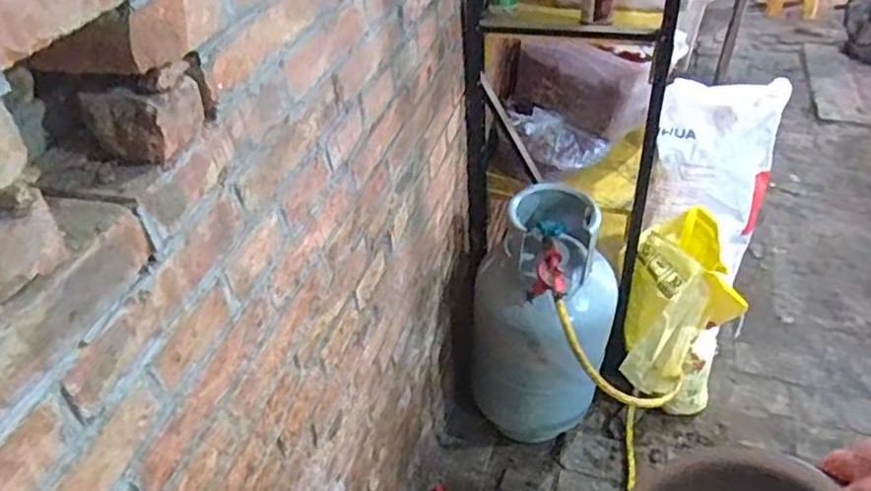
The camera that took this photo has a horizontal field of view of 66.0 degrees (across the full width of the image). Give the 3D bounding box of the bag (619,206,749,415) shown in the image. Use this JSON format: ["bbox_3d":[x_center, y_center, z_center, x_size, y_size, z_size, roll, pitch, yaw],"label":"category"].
[{"bbox_3d":[0.590,0.177,1.658,0.224,0.412,0.321,9,41,14],"label":"bag"}]

